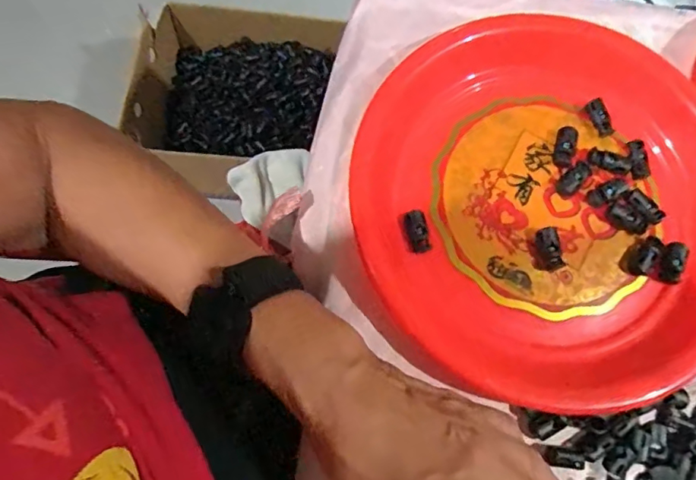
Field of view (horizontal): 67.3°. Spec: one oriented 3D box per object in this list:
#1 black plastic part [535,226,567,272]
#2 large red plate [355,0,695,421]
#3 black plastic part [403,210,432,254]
[{"bbox_3d":[0.131,0.006,0.340,0.015,0.010,0.027,-9,75,-5],"label":"black plastic part"},{"bbox_3d":[0.136,-0.029,0.344,0.250,0.030,0.258,1,74,-2],"label":"large red plate"},{"bbox_3d":[0.045,-0.005,0.337,0.013,0.006,0.027,-15,93,-6],"label":"black plastic part"}]

